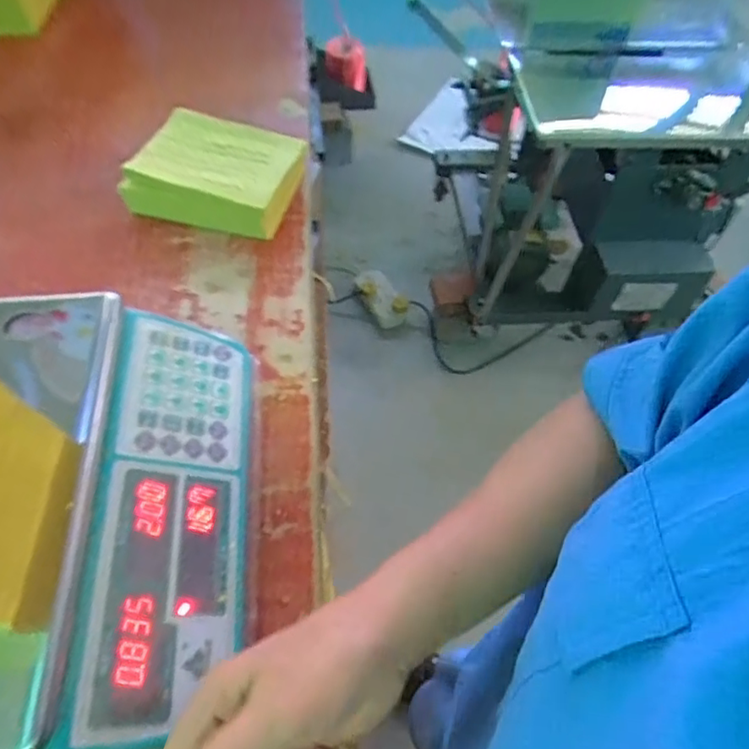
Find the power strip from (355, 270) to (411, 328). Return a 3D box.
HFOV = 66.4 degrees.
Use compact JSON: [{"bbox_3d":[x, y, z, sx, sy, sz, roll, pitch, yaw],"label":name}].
[{"bbox_3d":[0.010,-0.240,1.689,0.099,0.044,0.215,-26,62,-19],"label":"power strip"}]

